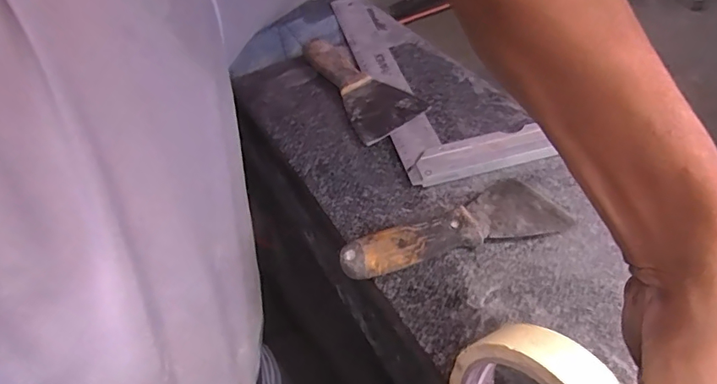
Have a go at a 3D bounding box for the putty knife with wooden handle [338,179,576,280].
[{"bbox_3d":[0.070,0.024,0.367,0.170,0.022,0.052,-14,49,-6],"label":"putty knife with wooden handle"}]

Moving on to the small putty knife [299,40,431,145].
[{"bbox_3d":[0.003,-0.112,0.494,0.066,0.019,0.161,-22,49,-13],"label":"small putty knife"}]

